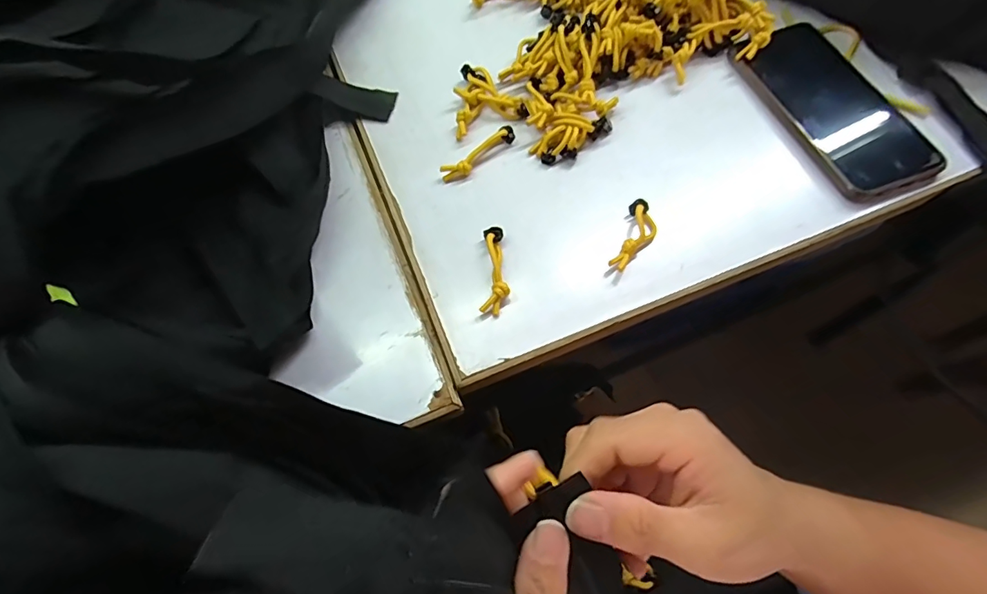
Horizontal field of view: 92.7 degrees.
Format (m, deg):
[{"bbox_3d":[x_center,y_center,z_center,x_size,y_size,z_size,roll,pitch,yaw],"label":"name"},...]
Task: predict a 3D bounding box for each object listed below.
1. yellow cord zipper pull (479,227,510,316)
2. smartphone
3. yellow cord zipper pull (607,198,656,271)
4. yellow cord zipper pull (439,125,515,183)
[{"bbox_3d":[0.001,-0.019,0.307,0.017,0.014,0.061,1,67,3],"label":"yellow cord zipper pull"},{"bbox_3d":[0.253,-0.147,0.354,0.080,0.016,0.165,-20,68,-6],"label":"smartphone"},{"bbox_3d":[0.096,-0.039,0.315,0.023,0.018,0.056,19,69,10],"label":"yellow cord zipper pull"},{"bbox_3d":[-0.011,-0.106,0.349,0.064,0.010,0.013,-39,71,-13],"label":"yellow cord zipper pull"}]

